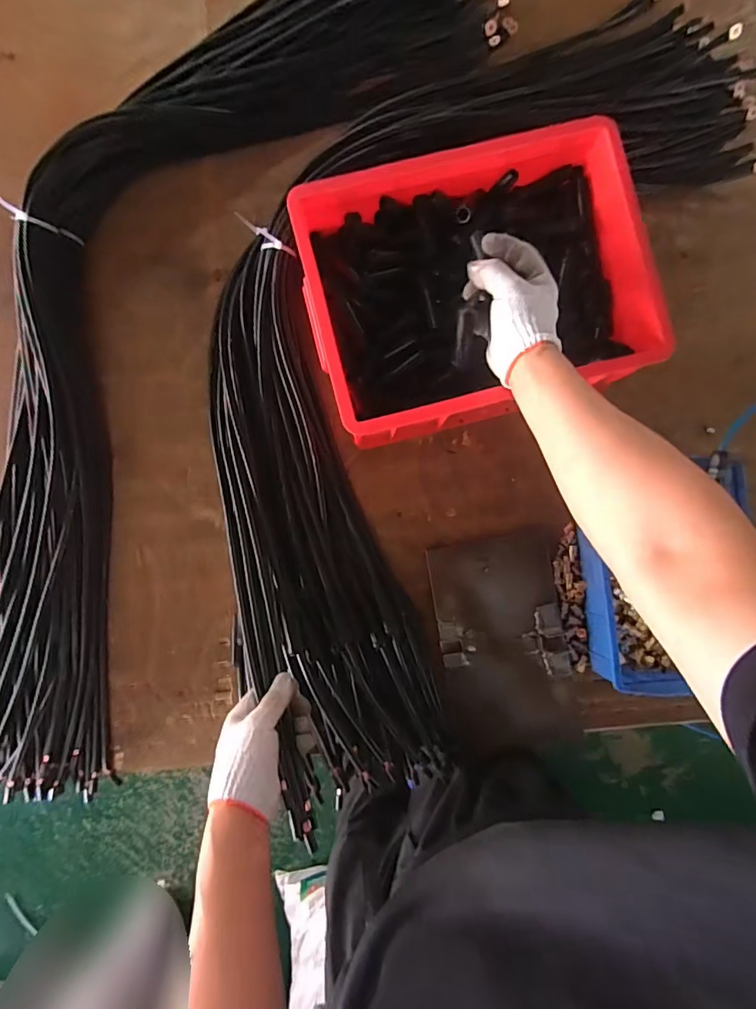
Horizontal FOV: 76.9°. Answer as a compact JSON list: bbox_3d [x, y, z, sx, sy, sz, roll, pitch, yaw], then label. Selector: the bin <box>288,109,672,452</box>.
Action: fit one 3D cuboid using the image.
[{"bbox_3d":[0.113,-0.286,0.628,0.402,0.147,0.344,-13,87,-2],"label":"bin"}]

